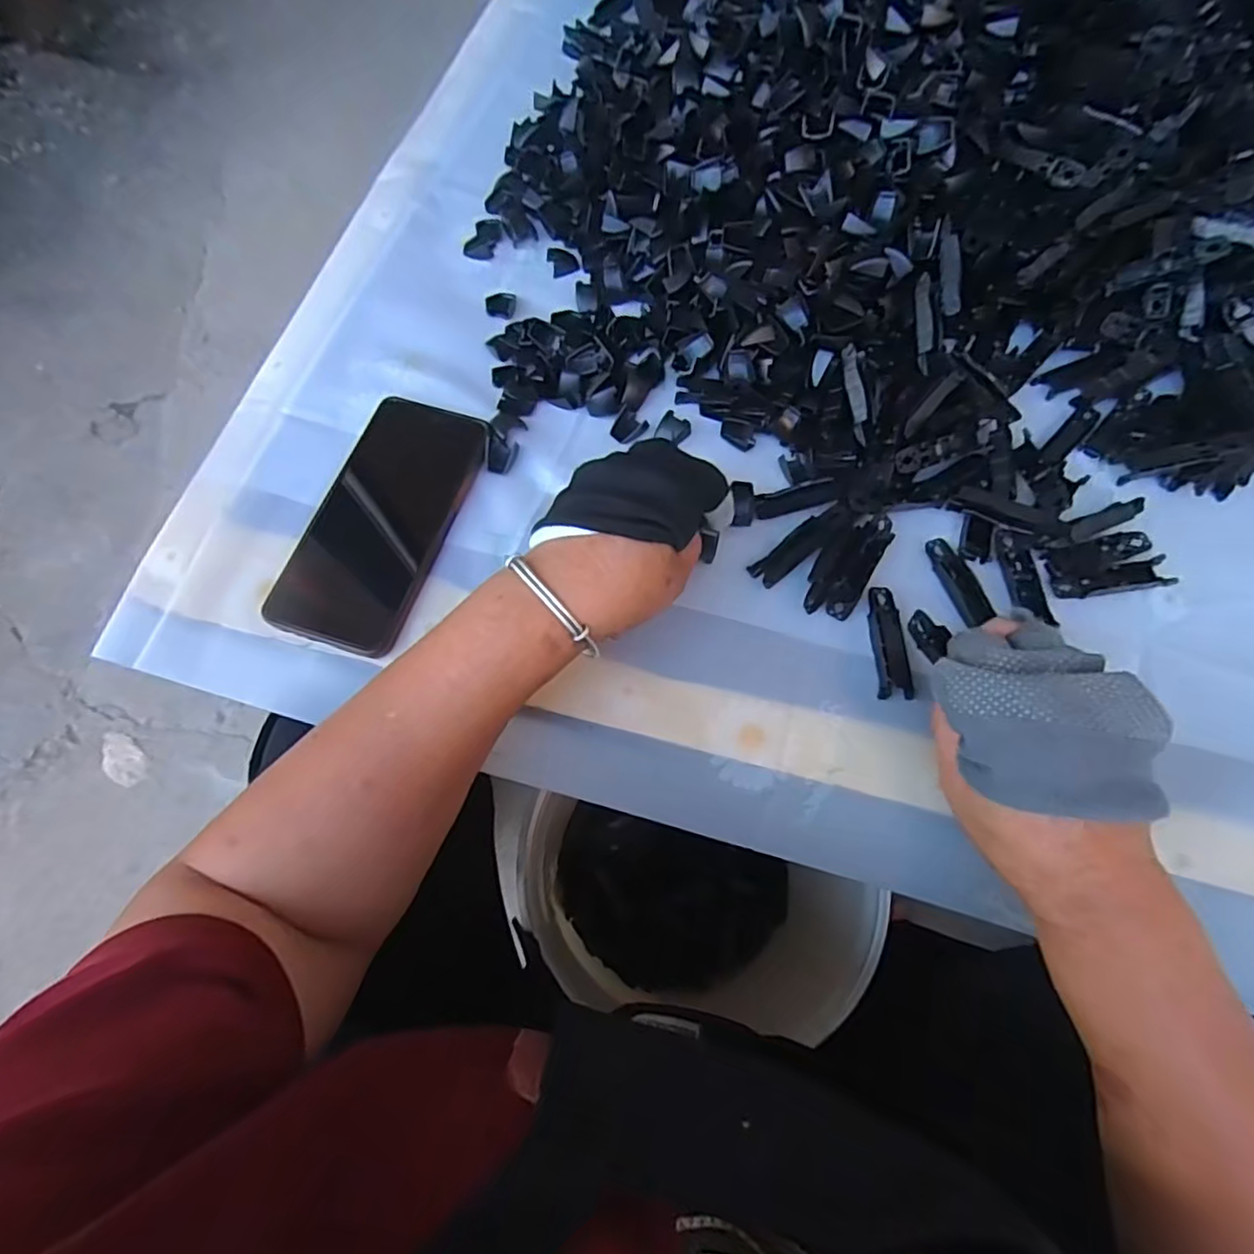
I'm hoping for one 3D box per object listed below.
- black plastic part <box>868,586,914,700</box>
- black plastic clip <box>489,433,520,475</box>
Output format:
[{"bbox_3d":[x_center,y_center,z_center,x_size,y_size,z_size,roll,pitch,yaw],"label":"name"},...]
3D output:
[{"bbox_3d":[0.146,0.008,0.357,0.018,0.006,0.064,-1,69,0],"label":"black plastic part"},{"bbox_3d":[-0.080,-0.109,0.406,0.018,0.005,0.023,9,70,4],"label":"black plastic clip"}]

